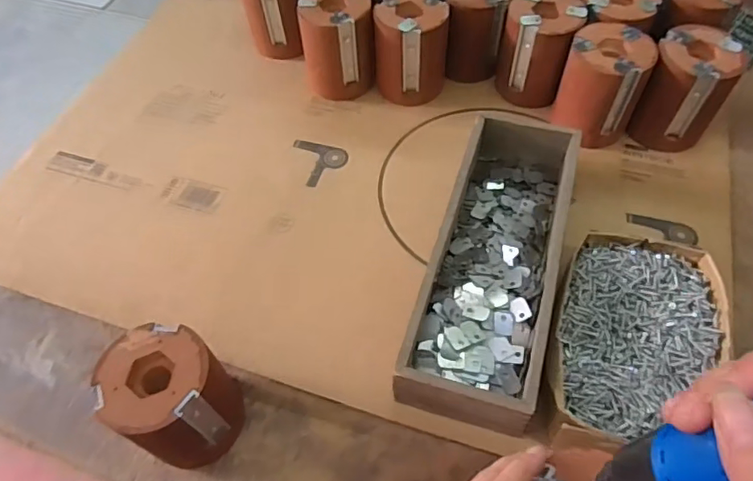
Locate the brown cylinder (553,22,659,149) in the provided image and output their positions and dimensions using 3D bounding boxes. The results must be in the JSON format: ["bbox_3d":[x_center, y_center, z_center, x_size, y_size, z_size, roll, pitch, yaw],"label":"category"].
[{"bbox_3d":[0.232,-0.156,0.561,0.078,0.101,0.081,22,59,17],"label":"brown cylinder"}]

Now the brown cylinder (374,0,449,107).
[{"bbox_3d":[0.040,-0.216,0.610,0.078,0.099,0.073,6,56,7],"label":"brown cylinder"}]

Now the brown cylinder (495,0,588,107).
[{"bbox_3d":[0.177,-0.209,0.596,0.077,0.096,0.081,9,56,9],"label":"brown cylinder"}]

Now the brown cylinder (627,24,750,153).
[{"bbox_3d":[0.314,-0.154,0.554,0.073,0.102,0.074,20,59,16],"label":"brown cylinder"}]

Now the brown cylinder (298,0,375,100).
[{"bbox_3d":[-0.044,-0.225,0.619,0.076,0.101,0.076,-8,56,-2],"label":"brown cylinder"}]

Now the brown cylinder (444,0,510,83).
[{"bbox_3d":[0.111,-0.247,0.629,0.075,0.101,0.076,0,56,3],"label":"brown cylinder"}]

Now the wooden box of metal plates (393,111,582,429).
[{"bbox_3d":[0.106,0.016,0.474,0.100,0.066,0.293,15,58,13],"label":"wooden box of metal plates"}]

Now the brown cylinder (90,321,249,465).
[{"bbox_3d":[-0.149,0.118,0.409,0.077,0.100,0.076,-1,56,2],"label":"brown cylinder"}]

